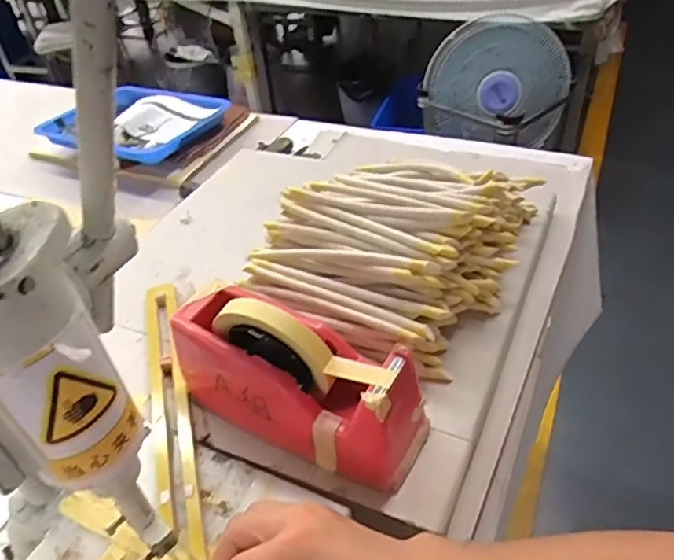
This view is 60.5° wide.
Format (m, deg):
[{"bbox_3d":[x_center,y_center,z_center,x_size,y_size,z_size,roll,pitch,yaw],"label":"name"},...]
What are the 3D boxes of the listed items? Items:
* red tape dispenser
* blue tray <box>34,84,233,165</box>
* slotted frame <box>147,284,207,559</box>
[{"bbox_3d":[-0.033,0.068,0.451,0.204,0.117,0.075,18,47,26],"label":"red tape dispenser"},{"bbox_3d":[-0.347,-0.274,1.000,0.257,0.037,0.221,15,45,23],"label":"blue tray"},{"bbox_3d":[-0.148,0.104,0.514,0.033,0.013,0.301,-14,42,-9],"label":"slotted frame"}]

